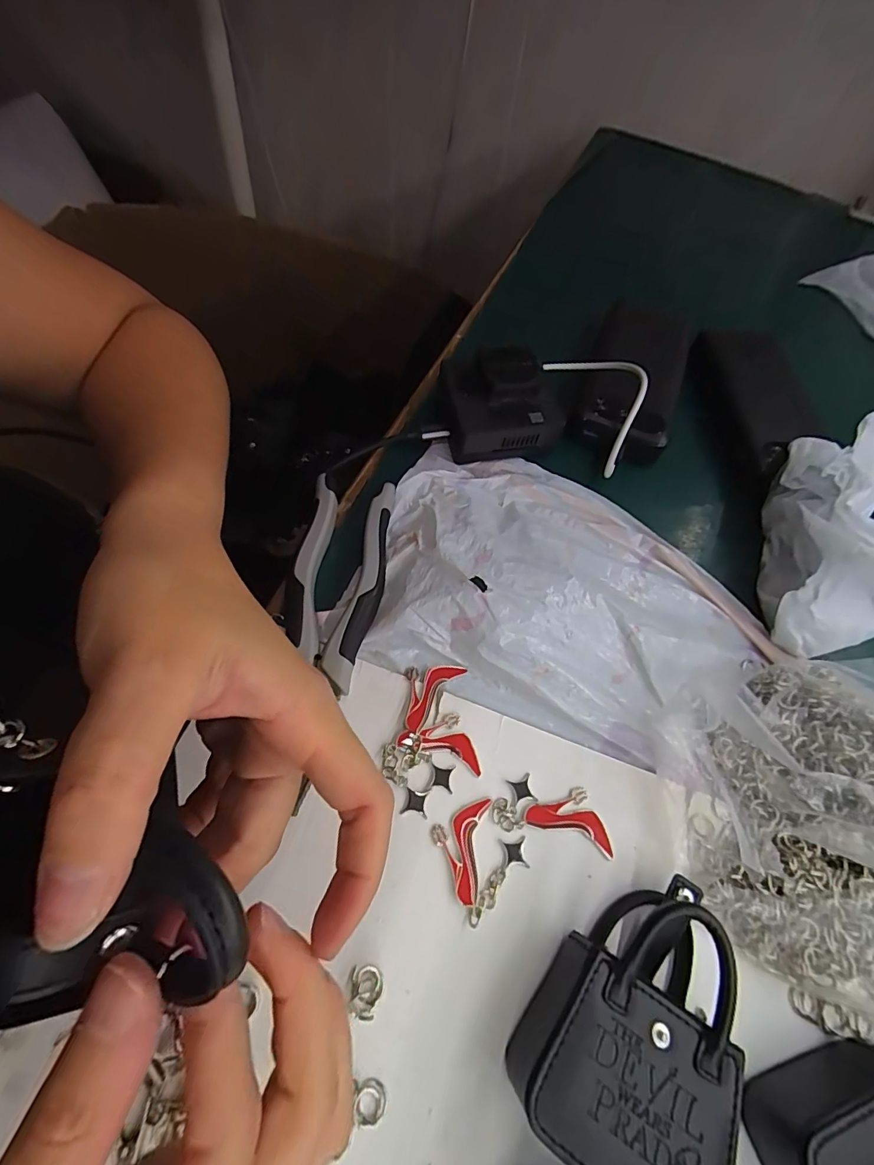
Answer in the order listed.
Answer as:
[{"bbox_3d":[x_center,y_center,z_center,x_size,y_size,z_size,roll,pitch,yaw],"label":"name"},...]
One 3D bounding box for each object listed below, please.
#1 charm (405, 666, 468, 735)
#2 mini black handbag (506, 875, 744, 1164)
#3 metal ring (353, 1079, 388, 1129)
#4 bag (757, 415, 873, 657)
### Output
[{"bbox_3d":[-0.008,0.059,0.262,0.026,0.008,0.046,36,66,12],"label":"charm"},{"bbox_3d":[0.081,0.181,0.194,0.076,0.037,0.108,26,64,8],"label":"mini black handbag"},{"bbox_3d":[-0.026,0.212,0.189,0.012,0.004,0.014,8,63,-1],"label":"metal ring"},{"bbox_3d":[0.251,-0.030,0.285,0.067,0.064,0.146,18,63,4],"label":"bag"}]

